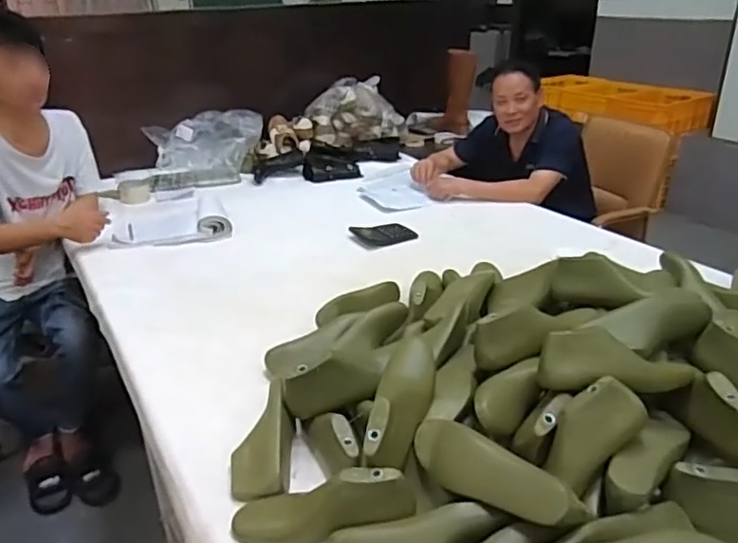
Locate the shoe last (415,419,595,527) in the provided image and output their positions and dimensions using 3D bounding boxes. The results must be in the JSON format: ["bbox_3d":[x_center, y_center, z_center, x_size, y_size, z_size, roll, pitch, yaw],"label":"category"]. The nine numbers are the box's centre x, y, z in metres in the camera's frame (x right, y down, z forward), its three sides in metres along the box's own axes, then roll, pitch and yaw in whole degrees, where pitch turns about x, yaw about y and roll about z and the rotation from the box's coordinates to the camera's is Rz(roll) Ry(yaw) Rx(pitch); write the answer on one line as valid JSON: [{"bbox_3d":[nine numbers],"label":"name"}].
[{"bbox_3d":[0.152,0.249,0.754,0.082,0.069,0.233,-25,34,-38],"label":"shoe last"}]

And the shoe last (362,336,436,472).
[{"bbox_3d":[0.051,0.190,0.858,0.076,0.076,0.231,2,26,10],"label":"shoe last"}]

